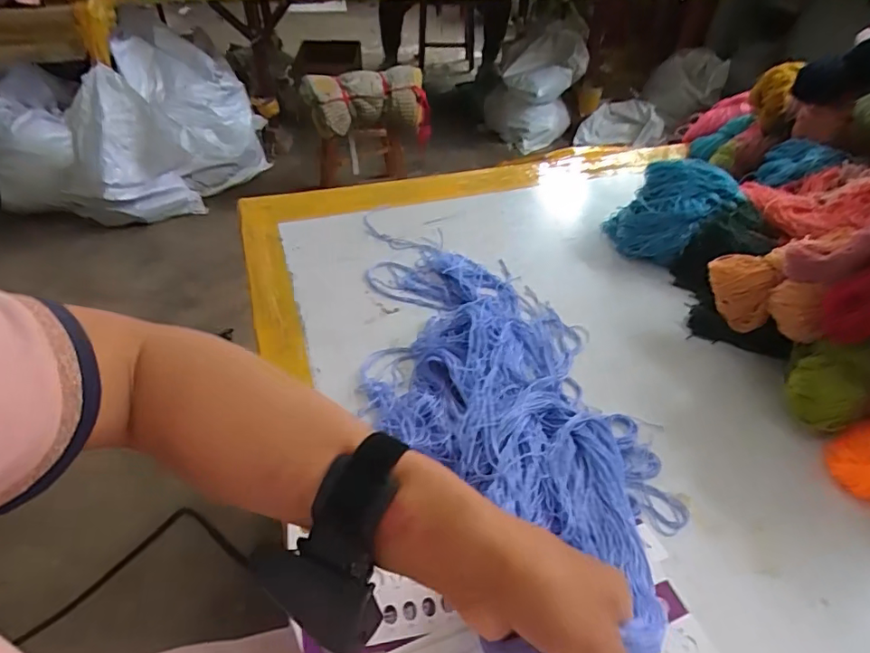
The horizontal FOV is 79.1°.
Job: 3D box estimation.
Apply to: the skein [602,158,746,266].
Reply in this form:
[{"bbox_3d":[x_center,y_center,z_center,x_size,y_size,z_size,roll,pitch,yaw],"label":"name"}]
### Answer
[{"bbox_3d":[0.304,-0.146,0.684,0.140,0.112,0.103,21,45,19],"label":"skein"}]

